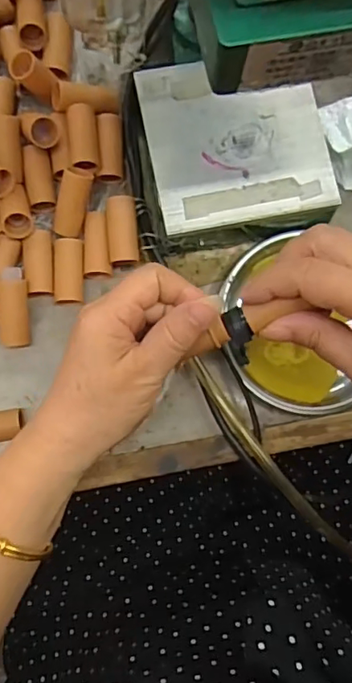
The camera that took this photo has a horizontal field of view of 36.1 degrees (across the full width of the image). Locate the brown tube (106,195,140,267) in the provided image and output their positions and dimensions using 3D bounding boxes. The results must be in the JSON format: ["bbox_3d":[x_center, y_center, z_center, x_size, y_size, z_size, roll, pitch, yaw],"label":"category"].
[{"bbox_3d":[-0.038,-0.079,0.389,0.021,0.018,0.048,-4,82,-3],"label":"brown tube"}]

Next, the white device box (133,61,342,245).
[{"bbox_3d":[0.041,-0.134,0.388,0.120,0.040,0.120,-10,82,-4],"label":"white device box"}]

